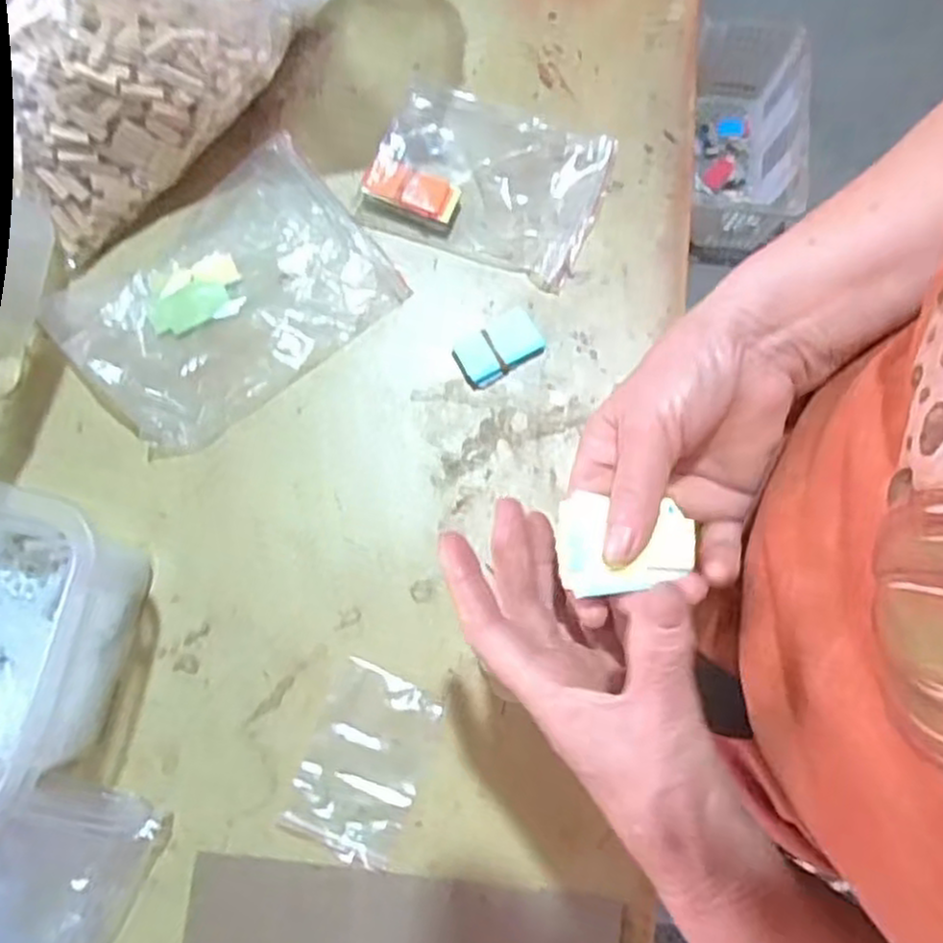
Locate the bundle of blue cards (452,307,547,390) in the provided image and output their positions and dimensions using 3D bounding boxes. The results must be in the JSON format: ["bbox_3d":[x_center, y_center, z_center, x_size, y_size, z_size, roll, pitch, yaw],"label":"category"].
[{"bbox_3d":[0.020,-0.090,0.562,0.063,0.006,0.037,-31,81,-6],"label":"bundle of blue cards"}]

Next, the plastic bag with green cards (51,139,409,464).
[{"bbox_3d":[-0.182,-0.131,0.560,0.221,0.037,0.158,-37,82,-7],"label":"plastic bag with green cards"}]

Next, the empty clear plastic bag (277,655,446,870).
[{"bbox_3d":[-0.072,0.195,0.519,0.077,0.006,0.117,21,80,3],"label":"empty clear plastic bag"}]

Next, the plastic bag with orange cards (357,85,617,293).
[{"bbox_3d":[0.011,-0.219,0.579,0.167,0.023,0.119,19,80,3],"label":"plastic bag with orange cards"}]

